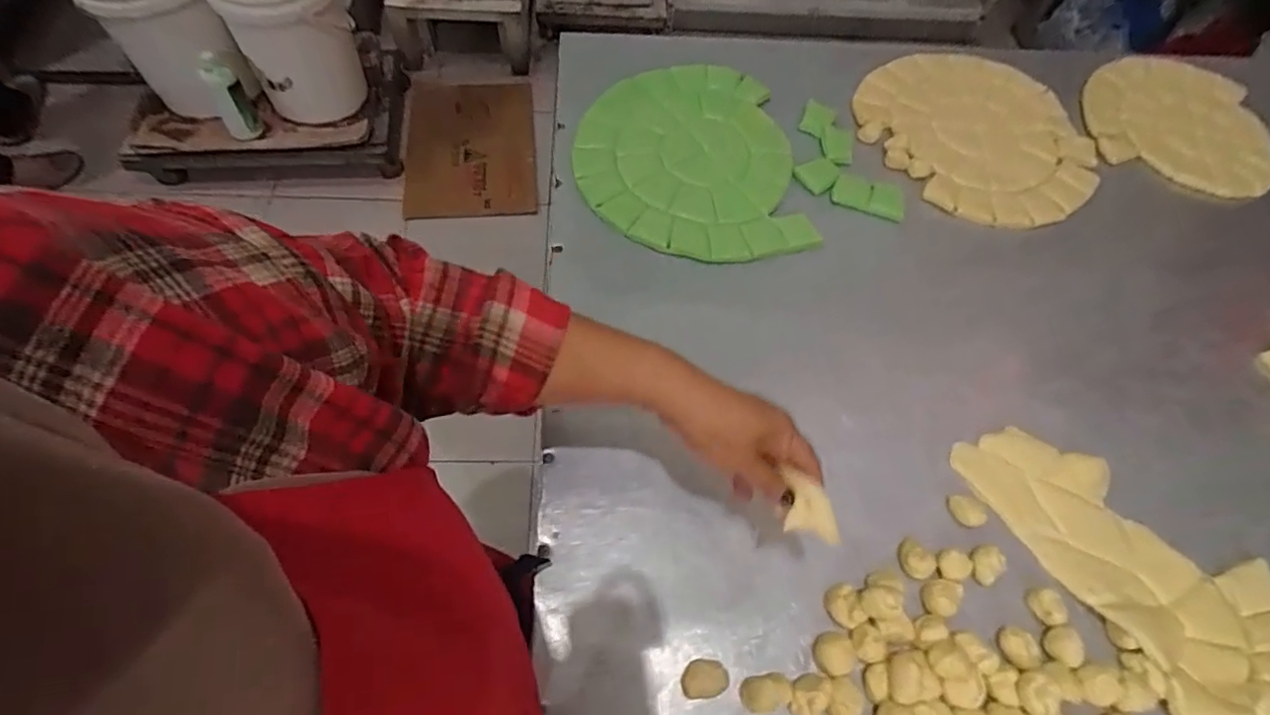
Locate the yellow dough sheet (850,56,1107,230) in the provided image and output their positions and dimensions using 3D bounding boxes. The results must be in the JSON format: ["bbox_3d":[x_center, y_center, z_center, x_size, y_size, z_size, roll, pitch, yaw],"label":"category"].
[{"bbox_3d":[0.439,-0.293,0.778,0.270,0.014,0.295,-31,68,-18],"label":"yellow dough sheet"}]

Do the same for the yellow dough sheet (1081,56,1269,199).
[{"bbox_3d":[0.741,-0.328,0.826,0.248,0.017,0.242,21,62,7],"label":"yellow dough sheet"}]

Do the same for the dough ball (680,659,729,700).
[{"bbox_3d":[0.054,0.252,0.473,0.034,0.021,0.026,-6,62,-7],"label":"dough ball"}]

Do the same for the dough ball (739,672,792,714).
[{"bbox_3d":[0.099,0.255,0.459,0.037,0.020,0.023,-9,63,-9],"label":"dough ball"}]

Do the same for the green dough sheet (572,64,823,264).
[{"bbox_3d":[0.060,-0.241,0.723,0.252,0.017,0.297,-4,62,-6],"label":"green dough sheet"}]

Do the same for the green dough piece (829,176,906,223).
[{"bbox_3d":[0.278,-0.192,0.721,0.087,0.011,0.051,11,62,2],"label":"green dough piece"}]

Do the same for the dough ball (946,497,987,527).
[{"bbox_3d":[0.295,0.137,0.536,0.031,0.012,0.022,20,62,7],"label":"dough ball"}]

